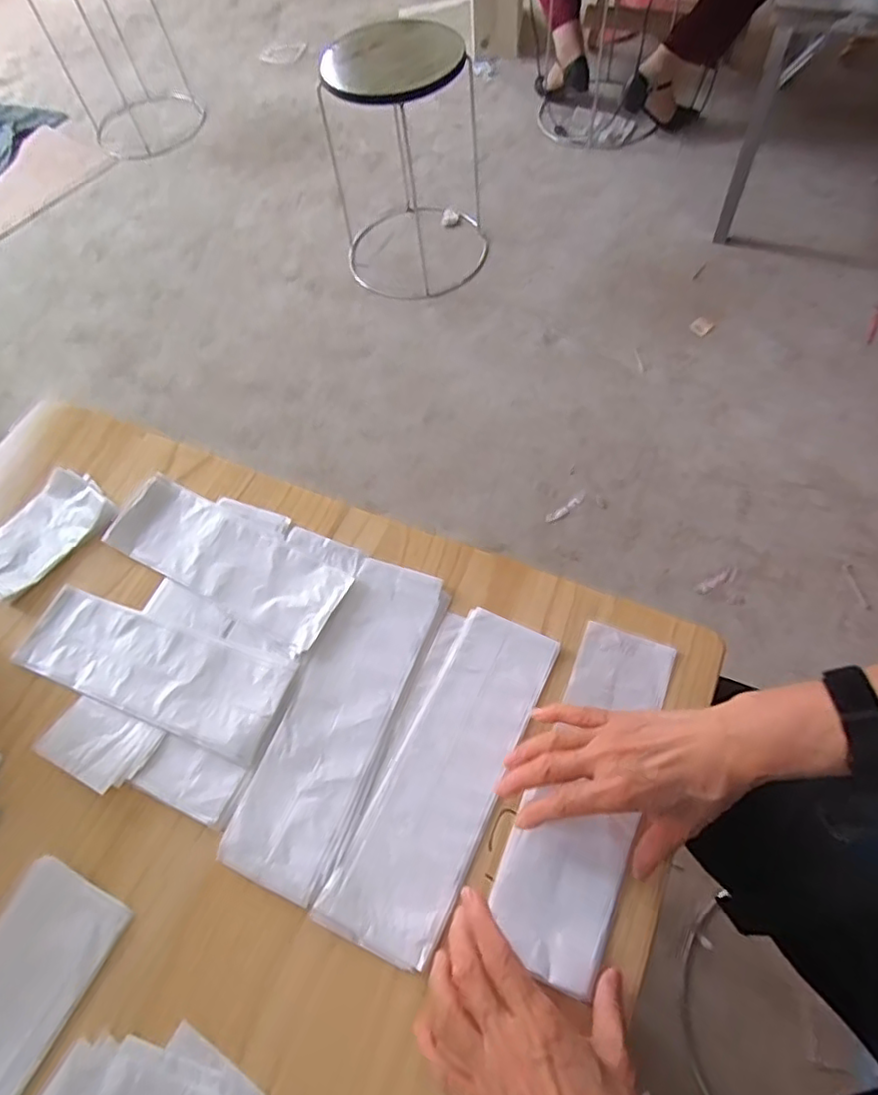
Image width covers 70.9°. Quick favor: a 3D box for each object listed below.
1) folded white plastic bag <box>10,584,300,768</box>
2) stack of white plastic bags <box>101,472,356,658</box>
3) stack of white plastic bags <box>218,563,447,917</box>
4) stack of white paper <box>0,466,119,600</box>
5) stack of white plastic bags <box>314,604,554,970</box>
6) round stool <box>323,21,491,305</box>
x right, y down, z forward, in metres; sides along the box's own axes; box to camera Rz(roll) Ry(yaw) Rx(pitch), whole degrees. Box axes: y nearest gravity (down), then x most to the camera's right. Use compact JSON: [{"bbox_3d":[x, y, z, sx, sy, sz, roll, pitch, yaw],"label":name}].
[{"bbox_3d":[-0.247,0.102,0.527,0.244,0.008,0.085,15,65,13],"label":"folded white plastic bag"},{"bbox_3d":[-0.197,0.010,0.572,0.240,0.011,0.083,26,68,18],"label":"stack of white plastic bags"},{"bbox_3d":[-0.076,0.131,0.497,0.088,0.010,0.260,17,65,14],"label":"stack of white plastic bags"},{"bbox_3d":[-0.383,-0.015,0.597,0.080,0.014,0.131,30,69,19],"label":"stack of white paper"},{"bbox_3d":[0.003,0.168,0.473,0.092,0.010,0.253,20,66,15],"label":"stack of white plastic bags"},{"bbox_3d":[-0.071,-0.832,1.321,0.353,0.406,0.347,-8,62,2],"label":"round stool"}]

